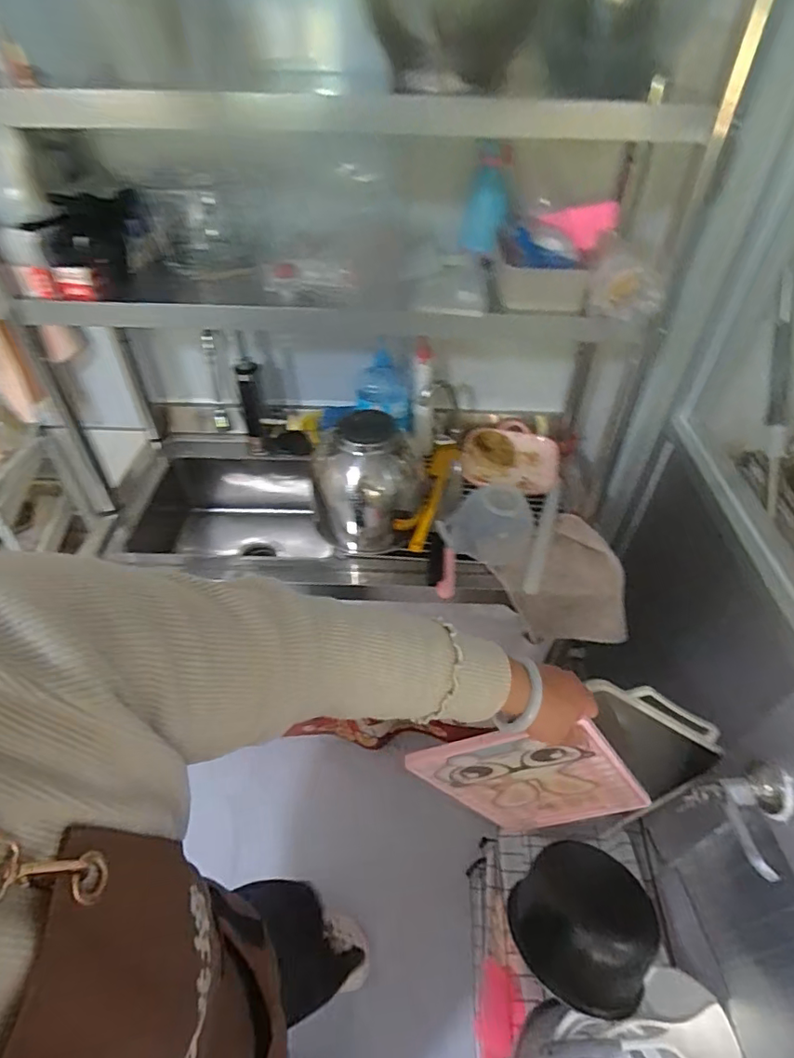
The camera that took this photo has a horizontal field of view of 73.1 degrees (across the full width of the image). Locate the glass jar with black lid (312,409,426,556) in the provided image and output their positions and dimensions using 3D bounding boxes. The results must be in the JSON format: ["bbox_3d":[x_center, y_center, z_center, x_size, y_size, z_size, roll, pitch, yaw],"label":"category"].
[{"bbox_3d":[-0.059,-0.092,0.989,0.194,0.231,0.203,3,42,-2],"label":"glass jar with black lid"}]

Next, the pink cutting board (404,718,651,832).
[{"bbox_3d":[0.187,0.338,0.704,0.229,0.339,0.013,-22,42,19],"label":"pink cutting board"}]

